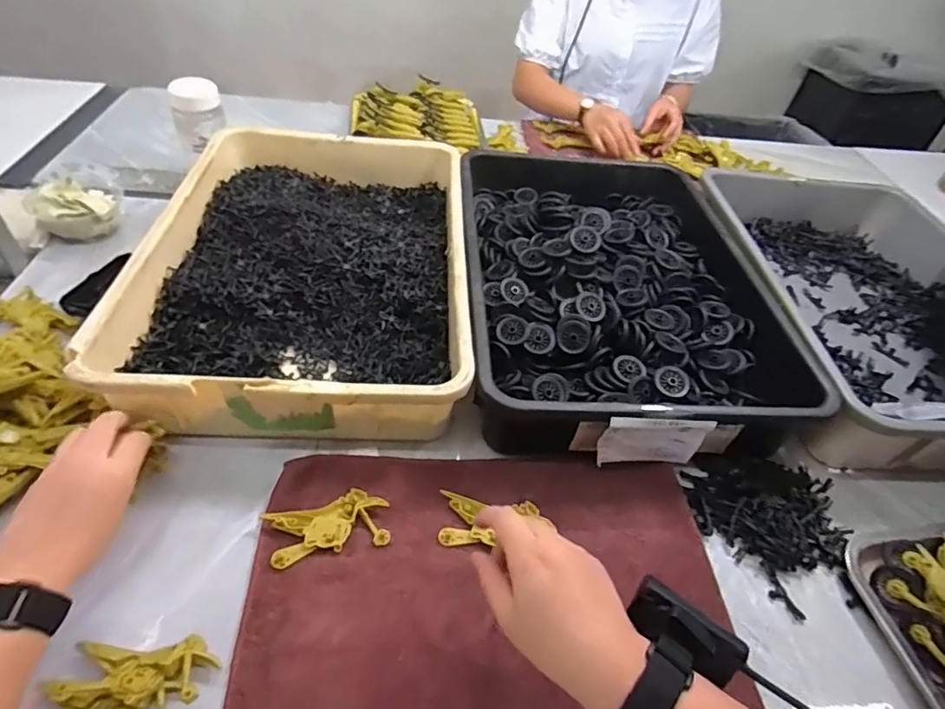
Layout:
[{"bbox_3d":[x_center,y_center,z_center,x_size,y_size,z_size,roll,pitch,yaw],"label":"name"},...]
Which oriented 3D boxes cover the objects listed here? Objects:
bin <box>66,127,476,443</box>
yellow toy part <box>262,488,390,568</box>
[{"bbox_3d":[-0.188,-0.123,0.667,0.346,0.091,0.512,2,46,-6],"label":"bin"},{"bbox_3d":[-0.127,0.152,0.470,0.100,0.011,0.051,-8,47,-15],"label":"yellow toy part"}]

